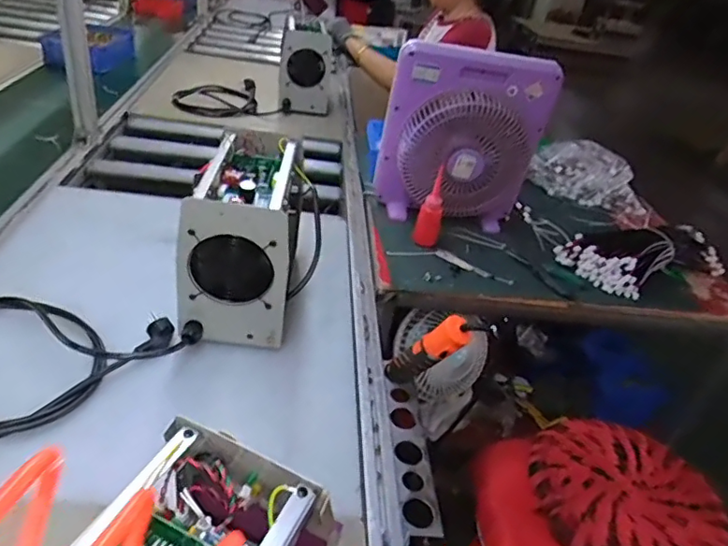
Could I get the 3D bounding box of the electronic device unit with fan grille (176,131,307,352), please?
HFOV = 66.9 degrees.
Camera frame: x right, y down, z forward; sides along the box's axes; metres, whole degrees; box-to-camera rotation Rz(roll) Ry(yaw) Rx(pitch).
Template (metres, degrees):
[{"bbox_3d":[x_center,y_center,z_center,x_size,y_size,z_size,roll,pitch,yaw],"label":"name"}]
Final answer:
[{"bbox_3d":[-0.181,-0.073,0.879,0.154,0.217,0.310,7,34,-6],"label":"electronic device unit with fan grille"}]

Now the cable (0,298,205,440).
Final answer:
[{"bbox_3d":[-0.437,0.092,0.755,0.350,0.043,0.258,-20,44,-38],"label":"cable"}]

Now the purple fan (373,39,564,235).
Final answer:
[{"bbox_3d":[0.201,-0.266,1.148,0.317,0.361,0.133,15,34,7],"label":"purple fan"}]

